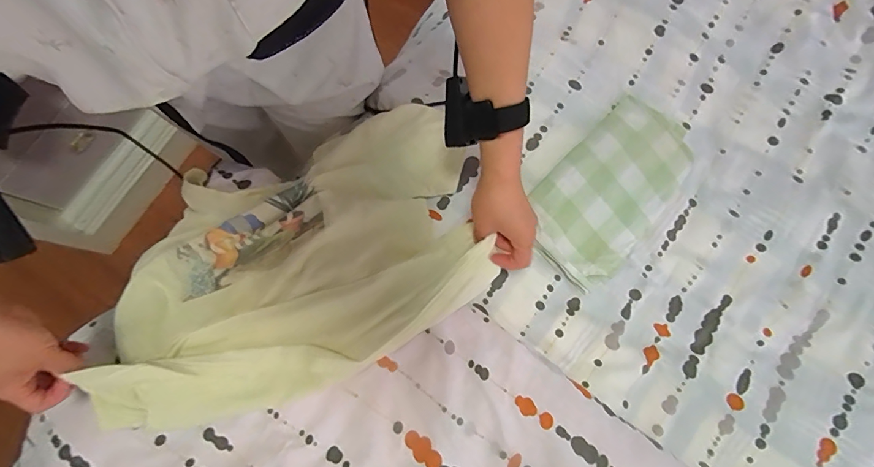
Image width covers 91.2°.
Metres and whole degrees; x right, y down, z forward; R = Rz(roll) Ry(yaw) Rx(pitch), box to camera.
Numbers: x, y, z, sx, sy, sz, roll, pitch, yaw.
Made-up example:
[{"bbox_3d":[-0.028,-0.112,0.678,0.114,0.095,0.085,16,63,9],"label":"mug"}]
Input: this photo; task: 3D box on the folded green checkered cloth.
[{"bbox_3d":[0.229,-0.063,0.555,0.138,0.034,0.259,41,84,12],"label":"folded green checkered cloth"}]

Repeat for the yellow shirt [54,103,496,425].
[{"bbox_3d":[-0.166,0.026,0.508,0.446,0.077,0.290,-26,76,-6],"label":"yellow shirt"}]

